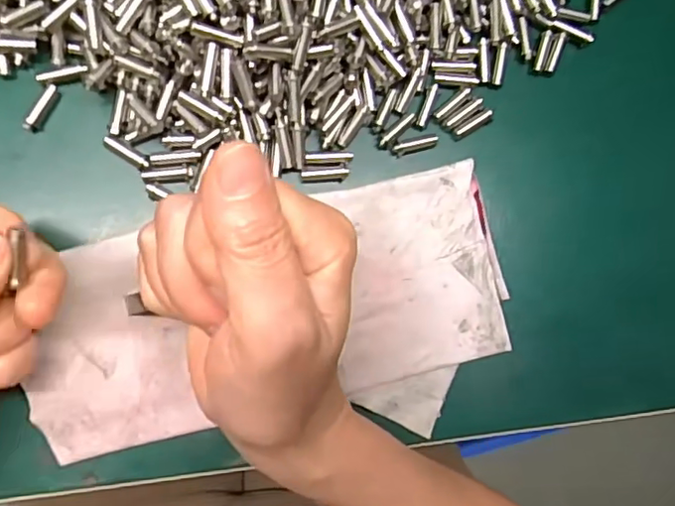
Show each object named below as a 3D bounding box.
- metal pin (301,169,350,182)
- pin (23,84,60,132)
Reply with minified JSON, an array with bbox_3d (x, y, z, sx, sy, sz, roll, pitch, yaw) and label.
[{"bbox_3d":[-0.006,-0.034,0.264,0.021,0.004,0.006,-2,88,5],"label":"metal pin"},{"bbox_3d":[-0.124,-0.061,0.250,0.004,0.005,0.021,31,84,-6],"label":"pin"}]

